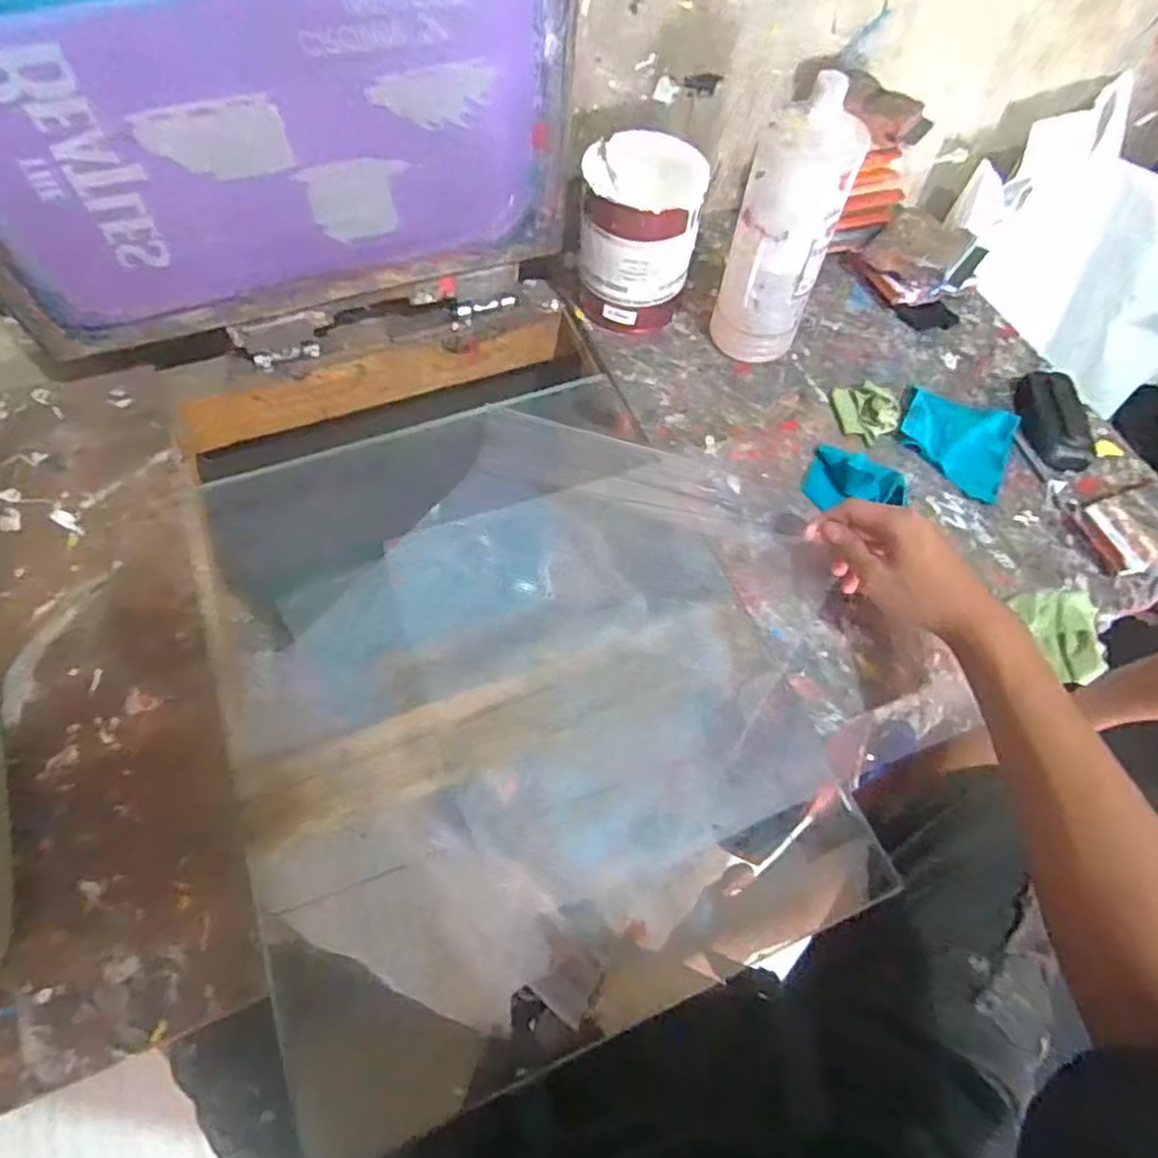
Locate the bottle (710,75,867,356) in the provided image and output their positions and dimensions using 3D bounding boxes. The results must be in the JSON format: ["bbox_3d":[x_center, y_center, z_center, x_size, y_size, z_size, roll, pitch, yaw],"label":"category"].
[{"bbox_3d":[0.178,-0.291,0.616,0.070,0.223,0.071,-37,70,-19],"label":"bottle"}]

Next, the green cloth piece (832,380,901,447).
[{"bbox_3d":[0.273,-0.157,0.665,0.057,0.021,0.061,2,63,-2],"label":"green cloth piece"}]

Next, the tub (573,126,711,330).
[{"bbox_3d":[0.056,-0.323,0.674,0.109,0.139,0.102,1,63,-2],"label":"tub"}]

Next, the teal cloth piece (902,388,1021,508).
[{"bbox_3d":[0.350,-0.130,0.654,0.099,0.010,0.102,27,65,11],"label":"teal cloth piece"}]

